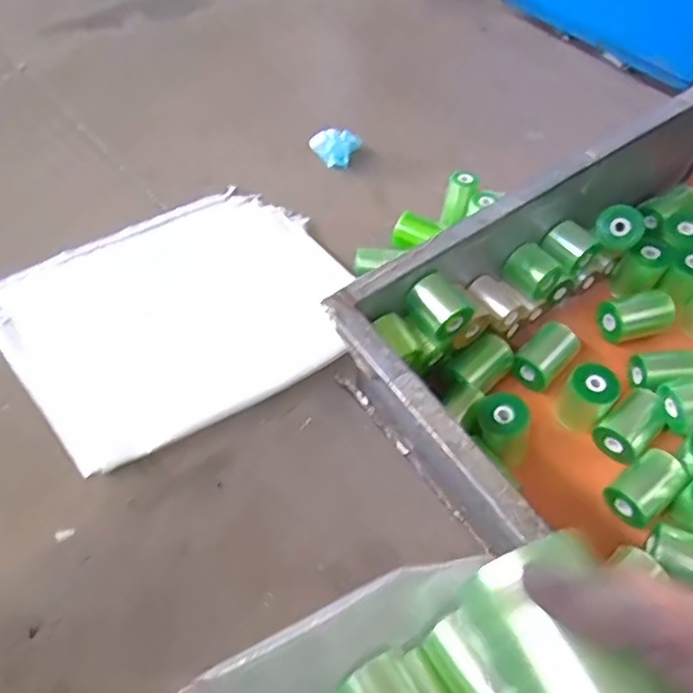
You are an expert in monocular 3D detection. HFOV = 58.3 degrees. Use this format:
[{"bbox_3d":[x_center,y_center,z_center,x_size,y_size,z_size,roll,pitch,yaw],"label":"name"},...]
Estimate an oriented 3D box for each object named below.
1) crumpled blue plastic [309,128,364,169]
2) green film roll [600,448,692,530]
[{"bbox_3d":[-0.022,-0.397,1.238,0.102,0.047,0.065,6,51,-1],"label":"crumpled blue plastic"},{"bbox_3d":[0.380,0.181,0.793,0.095,0.061,0.061,-30,60,-26],"label":"green film roll"}]

